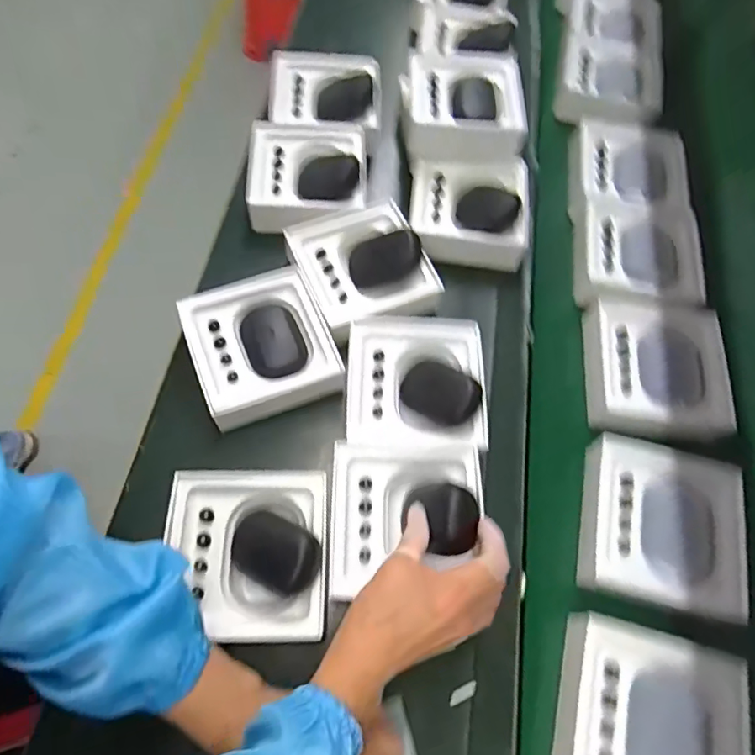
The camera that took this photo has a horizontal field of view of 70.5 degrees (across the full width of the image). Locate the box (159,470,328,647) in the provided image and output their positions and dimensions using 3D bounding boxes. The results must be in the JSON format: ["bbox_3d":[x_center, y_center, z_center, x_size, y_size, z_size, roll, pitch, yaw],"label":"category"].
[{"bbox_3d":[-0.115,0.154,0.465,0.139,0.051,0.137,-1,62,-2],"label":"box"}]

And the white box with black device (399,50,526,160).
[{"bbox_3d":[0.107,-0.346,0.678,0.144,0.049,0.151,-1,62,-2],"label":"white box with black device"}]

